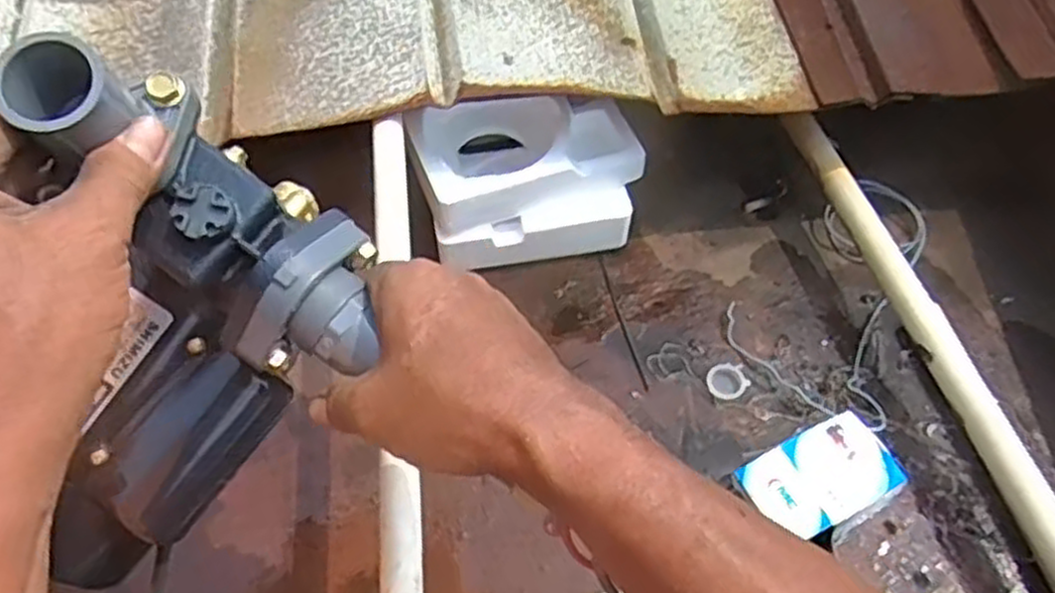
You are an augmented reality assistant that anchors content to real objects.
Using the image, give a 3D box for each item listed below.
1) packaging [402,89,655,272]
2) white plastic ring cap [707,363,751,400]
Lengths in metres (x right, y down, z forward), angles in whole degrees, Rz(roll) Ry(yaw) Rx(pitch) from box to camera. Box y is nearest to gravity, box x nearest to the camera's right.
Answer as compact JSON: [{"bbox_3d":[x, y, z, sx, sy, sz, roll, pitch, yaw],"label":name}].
[{"bbox_3d":[-0.001,-0.123,0.816,0.221,0.130,0.153,-11,57,-8],"label":"packaging"},{"bbox_3d":[0.193,0.081,0.753,0.041,0.009,0.038,-15,57,-11],"label":"white plastic ring cap"}]

